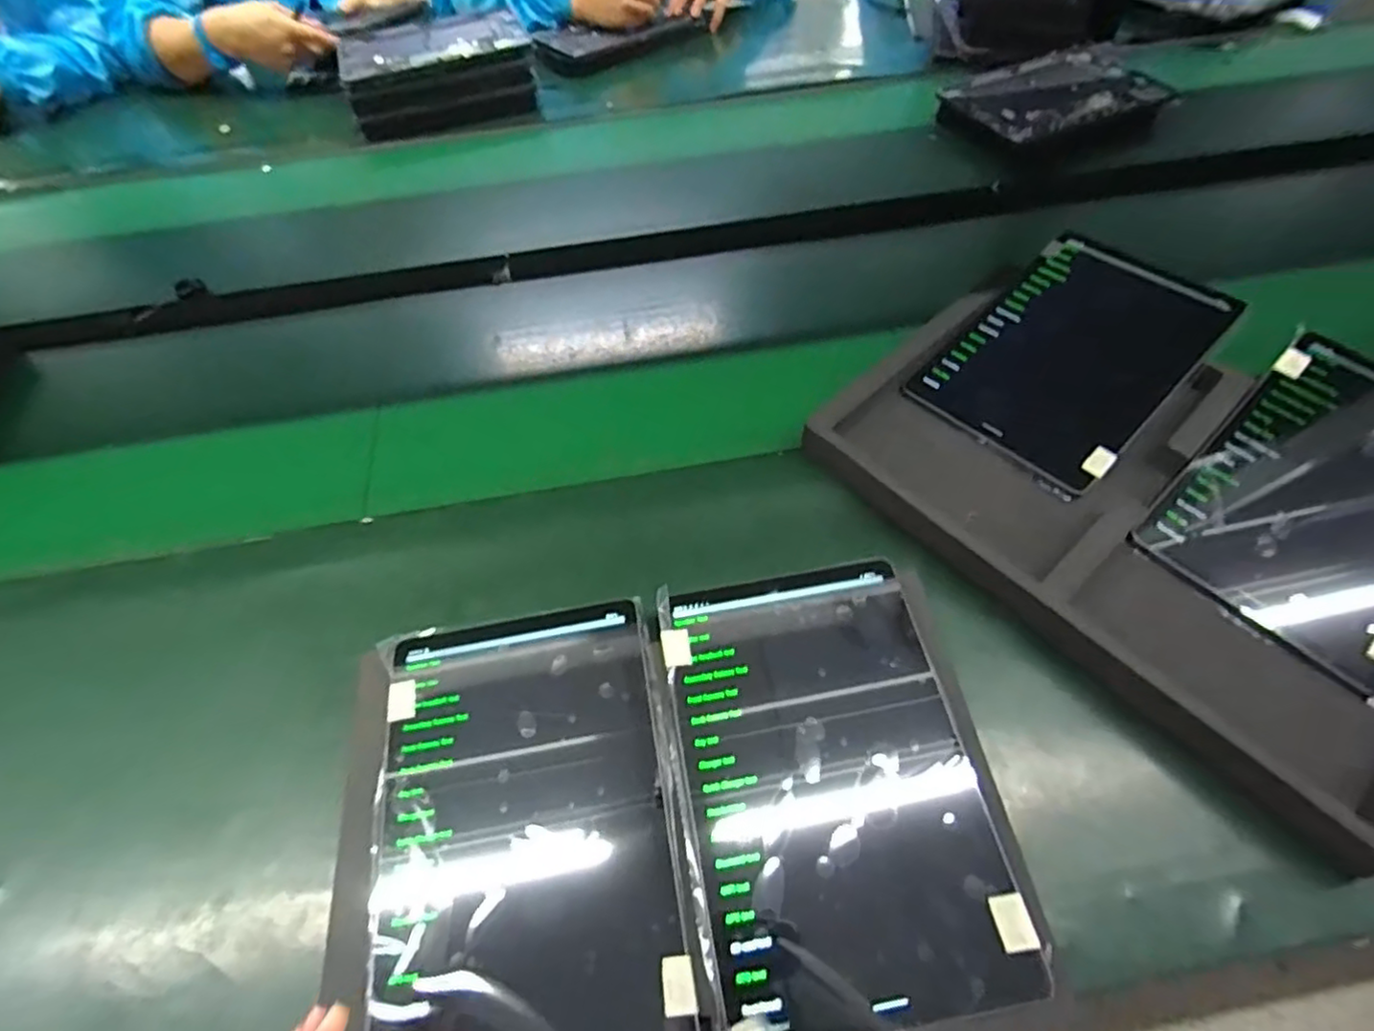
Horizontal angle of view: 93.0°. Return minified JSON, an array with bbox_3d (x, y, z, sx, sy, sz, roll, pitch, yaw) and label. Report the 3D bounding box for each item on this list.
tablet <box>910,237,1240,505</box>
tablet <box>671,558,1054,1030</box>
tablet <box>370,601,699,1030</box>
[{"bbox_3d":[0.330,-0.141,0.557,0.252,0.007,0.166,-43,63,-14],"label":"tablet"},{"bbox_3d":[0.086,0.147,0.387,0.161,0.007,0.251,-8,58,-2],"label":"tablet"},{"bbox_3d":[-0.094,0.178,0.383,0.162,0.008,0.254,-9,58,-3],"label":"tablet"}]

